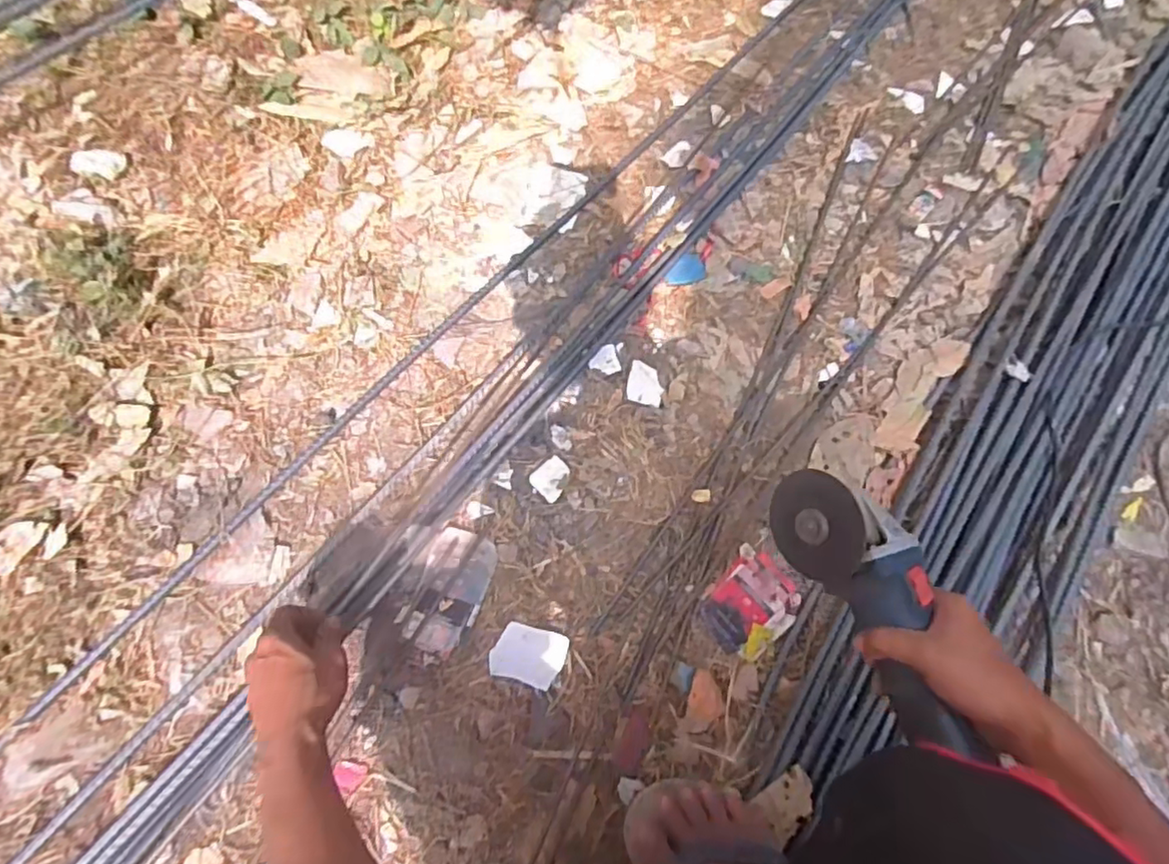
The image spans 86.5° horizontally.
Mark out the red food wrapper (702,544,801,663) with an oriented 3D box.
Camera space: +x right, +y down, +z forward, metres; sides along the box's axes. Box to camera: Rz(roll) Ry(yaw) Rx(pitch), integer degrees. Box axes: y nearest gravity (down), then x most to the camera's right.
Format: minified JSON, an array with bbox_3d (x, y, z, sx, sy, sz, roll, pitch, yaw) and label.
[{"bbox_3d":[0.190,0.195,0.701,0.085,0.021,0.114,38,73,13],"label":"red food wrapper"}]

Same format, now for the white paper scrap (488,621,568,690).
[{"bbox_3d":[-0.059,0.238,0.664,0.074,0.010,0.056,16,70,5],"label":"white paper scrap"}]

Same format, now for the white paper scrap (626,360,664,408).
[{"bbox_3d":[0.079,-0.062,0.802,0.047,0.008,0.057,15,70,5],"label":"white paper scrap"}]

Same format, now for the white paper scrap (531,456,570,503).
[{"bbox_3d":[-0.038,0.055,0.747,0.043,0.004,0.048,42,74,14],"label":"white paper scrap"}]

